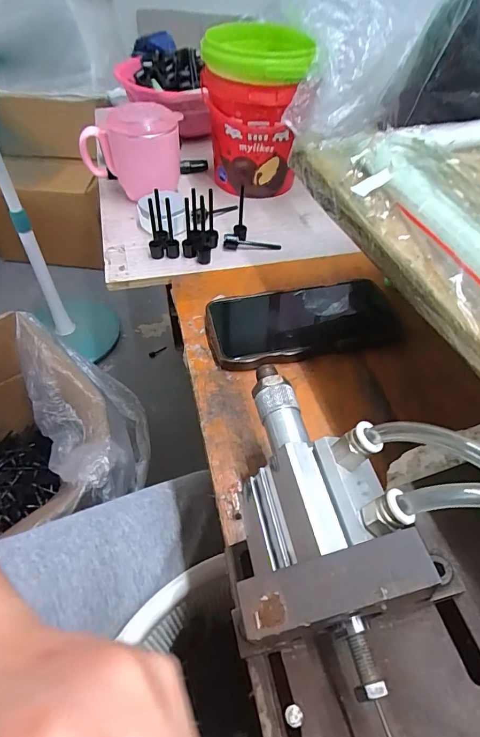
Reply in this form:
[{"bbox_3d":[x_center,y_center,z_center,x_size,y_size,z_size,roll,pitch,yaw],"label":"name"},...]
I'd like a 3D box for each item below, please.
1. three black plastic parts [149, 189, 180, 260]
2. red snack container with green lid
[{"bbox_3d":[-0.082,-0.151,0.426,0.029,0.066,0.037,-9,51,-10],"label":"three black plastic parts"},{"bbox_3d":[0.015,-0.299,0.495,0.116,0.156,0.132,-1,50,-4],"label":"red snack container with green lid"}]

